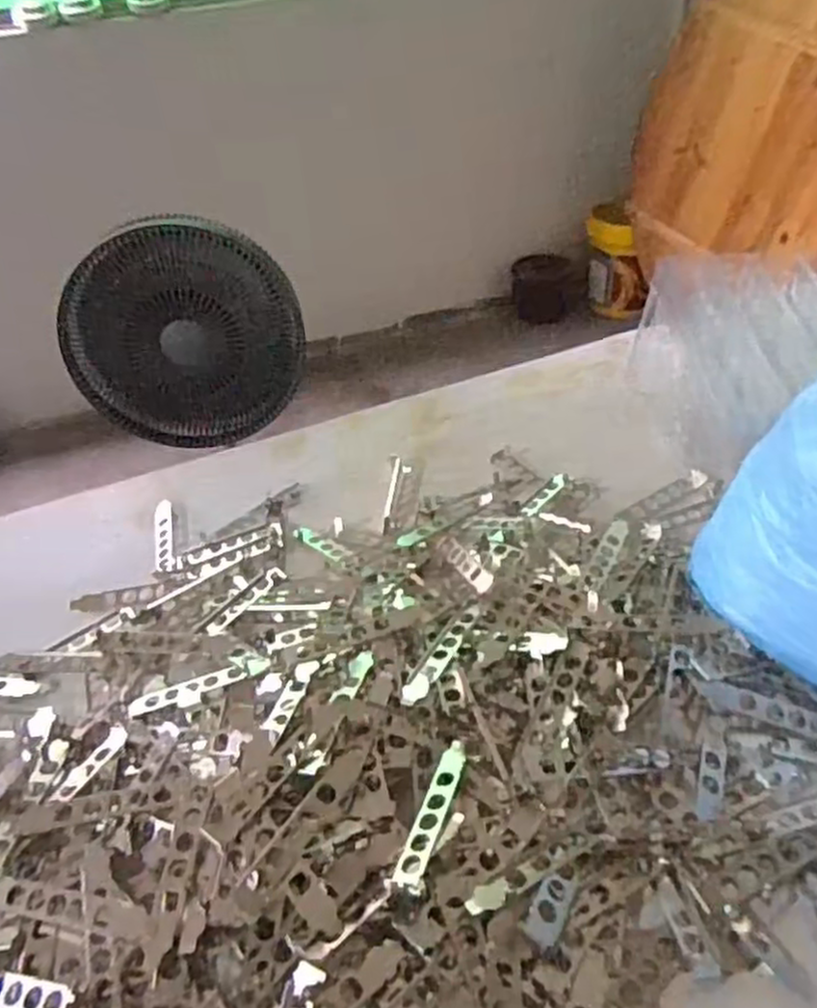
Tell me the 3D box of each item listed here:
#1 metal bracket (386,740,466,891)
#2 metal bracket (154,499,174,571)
[{"bbox_3d":[0.017,0.195,0.479,0.019,0.008,0.118,9,29,17],"label":"metal bracket"},{"bbox_3d":[-0.250,0.034,0.763,0.021,0.010,0.108,-13,40,-9],"label":"metal bracket"}]

